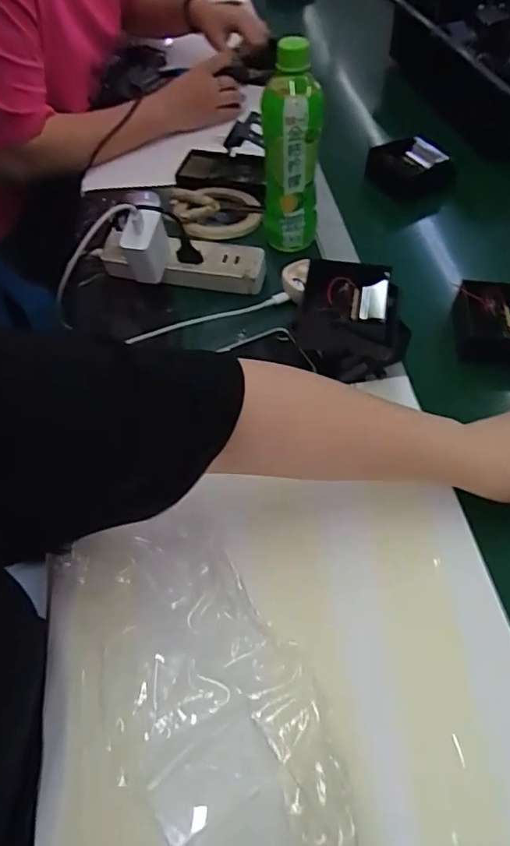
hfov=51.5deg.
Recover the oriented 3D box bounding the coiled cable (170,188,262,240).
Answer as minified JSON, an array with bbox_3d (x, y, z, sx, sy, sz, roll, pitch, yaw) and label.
[{"bbox_3d":[-0.052,-0.278,0.691,0.115,0.013,0.086,0,71,-3],"label":"coiled cable"}]

